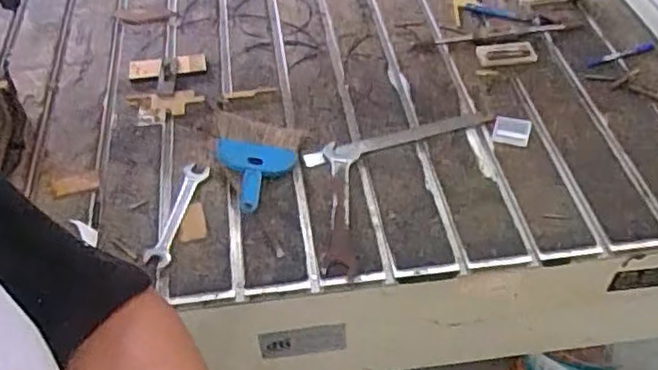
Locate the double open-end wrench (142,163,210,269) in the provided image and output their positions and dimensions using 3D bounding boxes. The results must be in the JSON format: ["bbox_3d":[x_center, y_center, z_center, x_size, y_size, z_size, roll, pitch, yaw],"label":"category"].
[{"bbox_3d":[-0.225,0.041,0.986,0.042,0.008,0.180,7,53,15],"label":"double open-end wrench"}]

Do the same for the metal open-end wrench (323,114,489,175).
[{"bbox_3d":[0.127,-0.079,1.072,0.283,0.017,0.047,-18,49,-14],"label":"metal open-end wrench"}]

